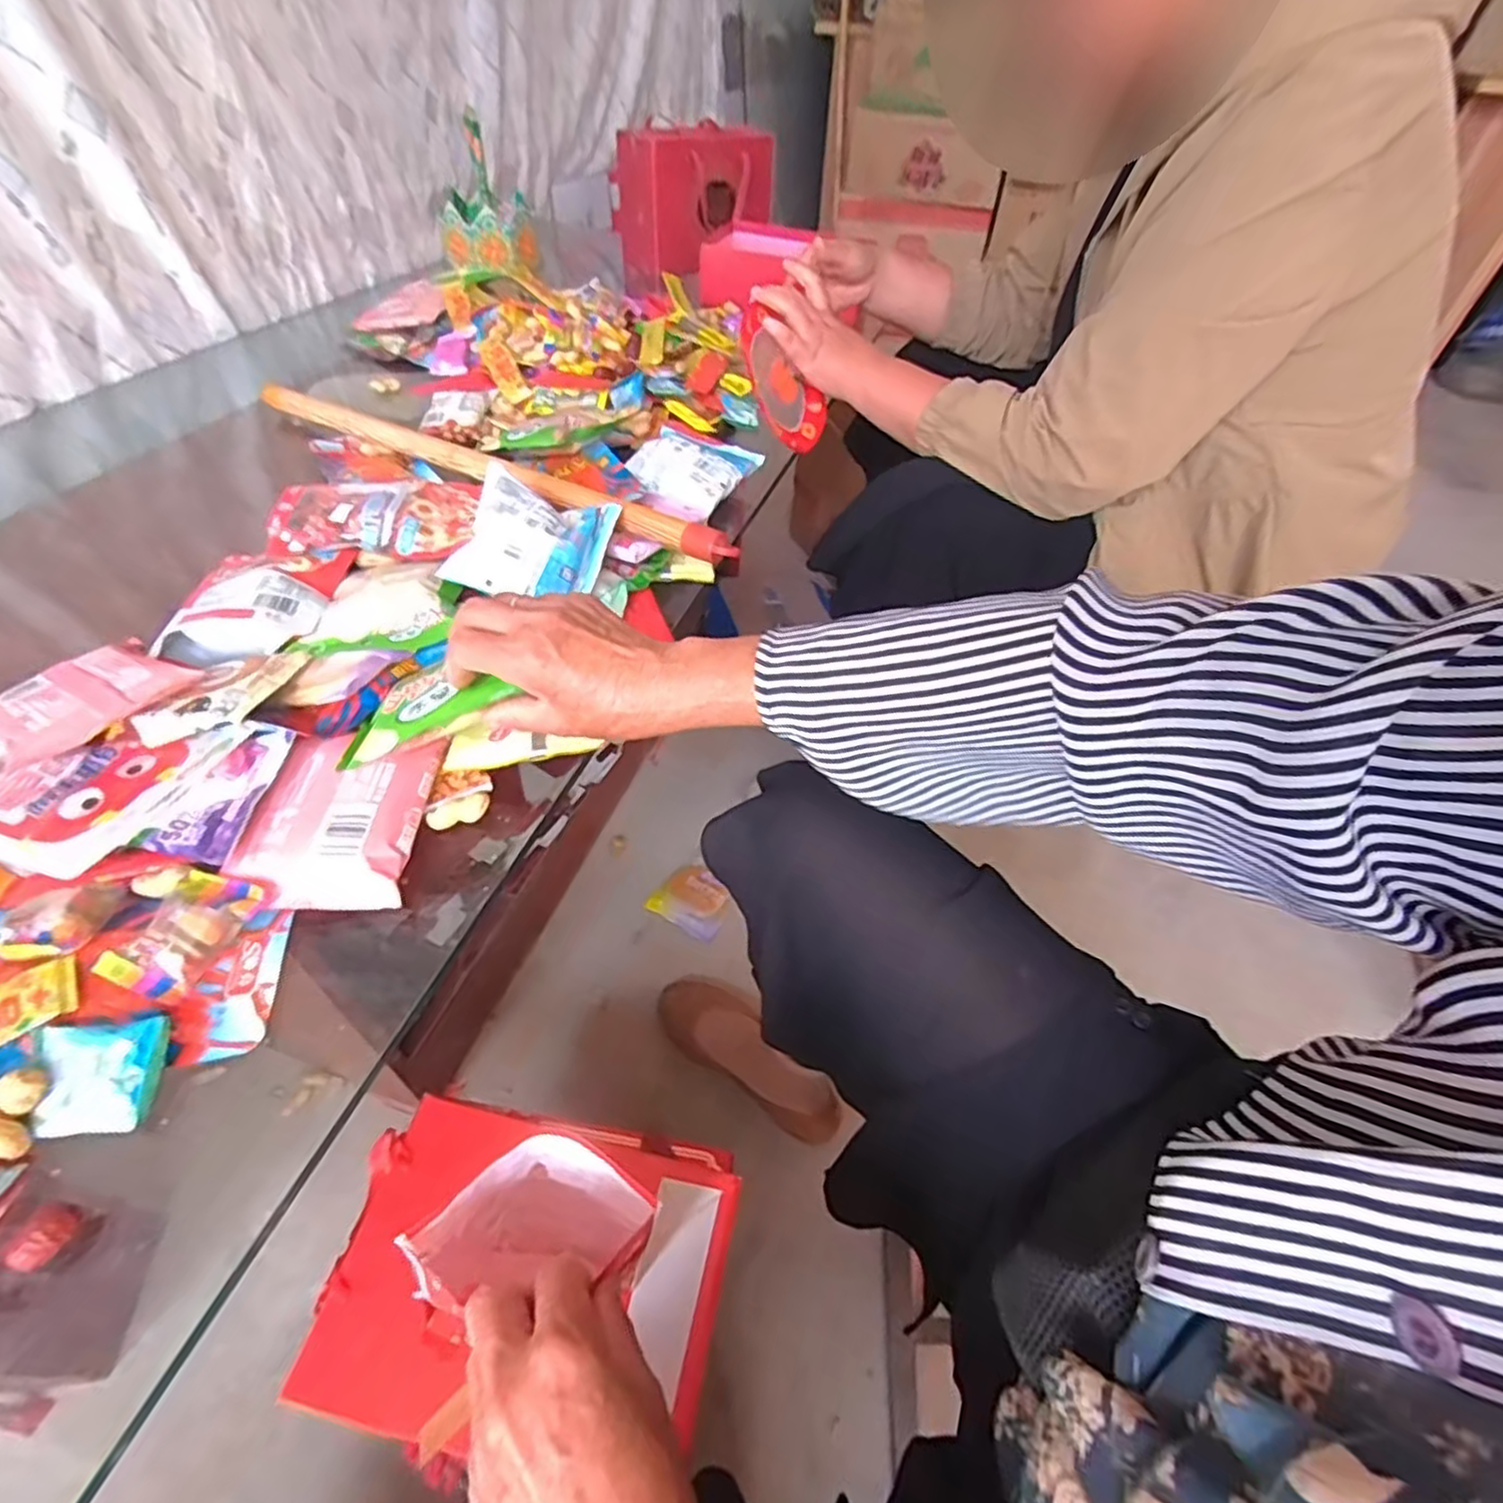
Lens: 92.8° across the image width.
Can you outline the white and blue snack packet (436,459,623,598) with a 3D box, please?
[{"bbox_3d":[-0.174,-0.174,0.575,0.108,0.031,0.107,18,64,-10],"label":"white and blue snack packet"}]

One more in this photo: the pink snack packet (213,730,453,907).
[{"bbox_3d":[-0.245,0.037,0.425,0.089,0.022,0.111,0,48,-4],"label":"pink snack packet"}]

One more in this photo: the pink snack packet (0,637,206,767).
[{"bbox_3d":[-0.432,-0.039,0.460,0.110,0.028,0.102,27,52,19],"label":"pink snack packet"}]

